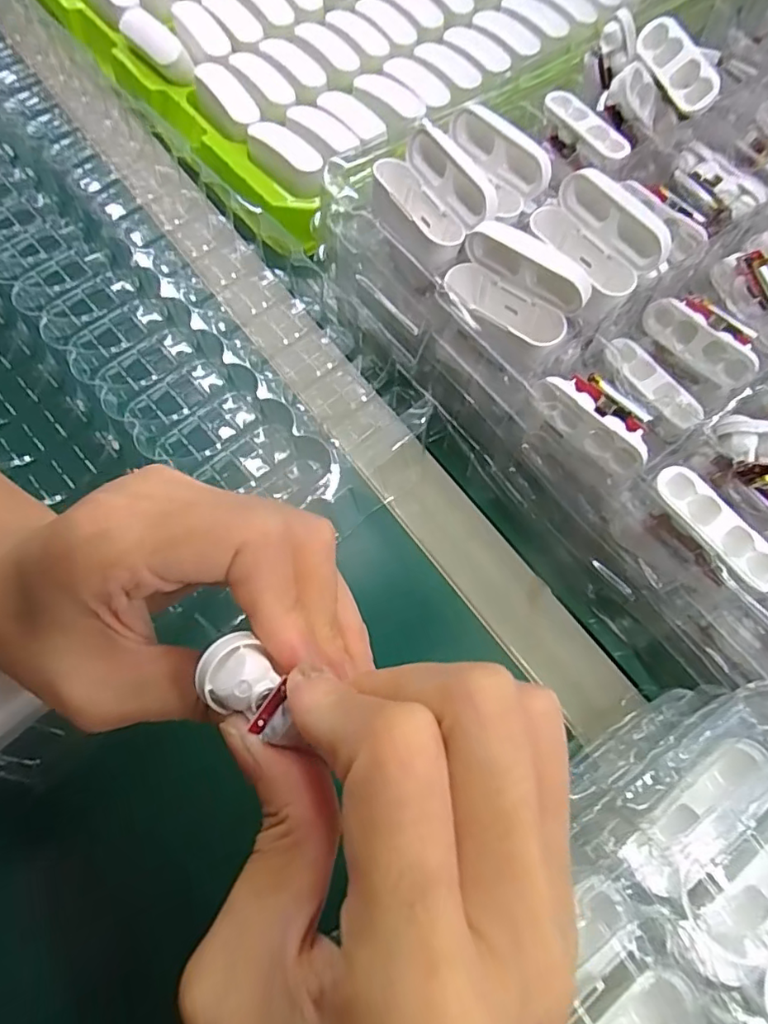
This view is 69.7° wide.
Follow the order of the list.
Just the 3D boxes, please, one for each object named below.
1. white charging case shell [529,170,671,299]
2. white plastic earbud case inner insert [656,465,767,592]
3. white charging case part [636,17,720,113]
[{"bbox_3d":[0.109,-0.140,0.282,0.030,0.038,0.064,-37,74,-16],"label":"white charging case shell"},{"bbox_3d":[0.142,0.007,0.237,0.019,0.010,0.062,-39,75,-16],"label":"white plastic earbud case inner insert"},{"bbox_3d":[0.167,-0.253,0.313,0.022,0.013,0.059,-34,74,33],"label":"white charging case part"}]

